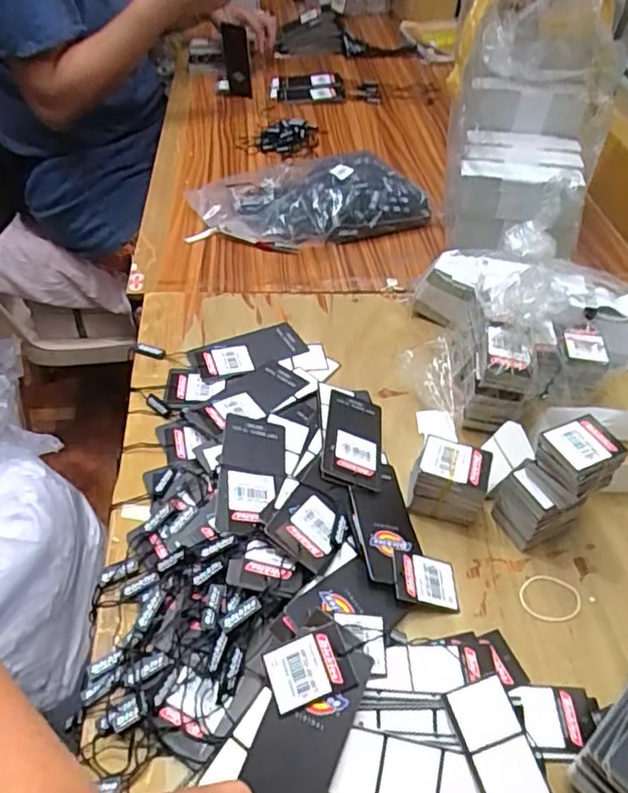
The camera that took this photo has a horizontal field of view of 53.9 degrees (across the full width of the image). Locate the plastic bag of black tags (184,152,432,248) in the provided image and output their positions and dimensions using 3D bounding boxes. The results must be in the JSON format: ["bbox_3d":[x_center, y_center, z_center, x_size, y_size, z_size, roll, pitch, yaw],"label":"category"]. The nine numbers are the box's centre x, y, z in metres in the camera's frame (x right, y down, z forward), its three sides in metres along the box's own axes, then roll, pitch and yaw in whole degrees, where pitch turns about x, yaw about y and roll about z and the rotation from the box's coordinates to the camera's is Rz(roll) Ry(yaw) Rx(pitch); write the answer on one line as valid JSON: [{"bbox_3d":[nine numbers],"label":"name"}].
[{"bbox_3d":[-0.004,-0.249,0.761,0.277,0.053,0.137,-9,48,-16],"label":"plastic bag of black tags"}]

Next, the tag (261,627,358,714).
[{"bbox_3d":[-0.003,0.162,0.368,0.049,0.004,0.036,-21,60,-4],"label":"tag"}]

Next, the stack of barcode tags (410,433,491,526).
[{"bbox_3d":[0.105,0.065,0.471,0.057,0.053,0.038,18,46,10],"label":"stack of barcode tags"}]

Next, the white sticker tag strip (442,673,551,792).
[{"bbox_3d":[0.113,0.222,0.343,0.037,0.009,0.119,-15,62,-13],"label":"white sticker tag strip"}]

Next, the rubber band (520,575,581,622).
[{"bbox_3d":[0.169,0.144,0.443,0.043,0.004,0.035,11,46,4],"label":"rubber band"}]

